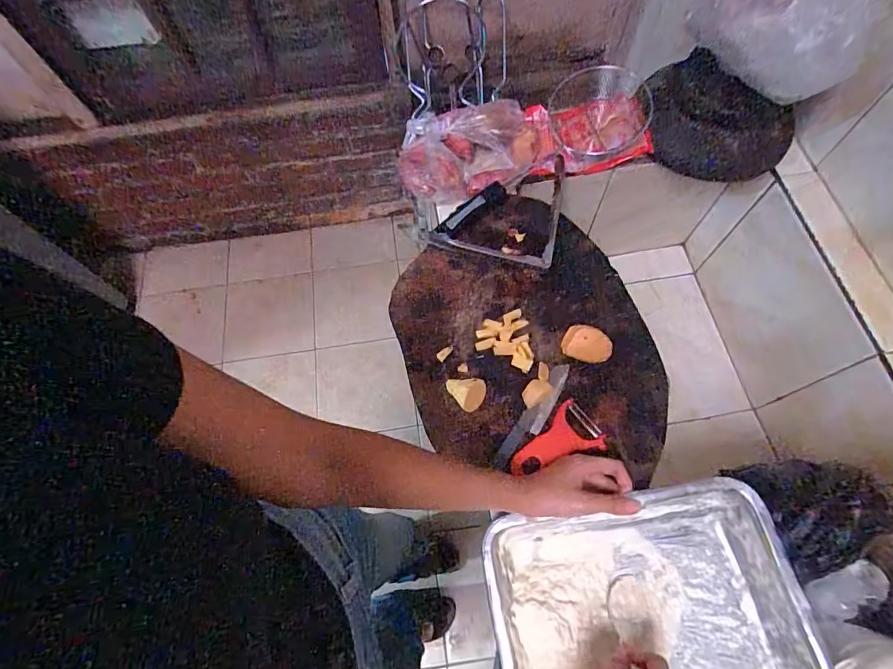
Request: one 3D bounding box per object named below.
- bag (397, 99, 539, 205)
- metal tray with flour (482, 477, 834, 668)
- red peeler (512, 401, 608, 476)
[{"bbox_3d":[0.039,-0.274,0.706,0.219,0.089,0.152,-3,66,1],"label":"bag"},{"bbox_3d":[0.186,0.274,0.444,0.272,0.075,0.213,-9,66,-2],"label":"metal tray with flour"},{"bbox_3d":[0.125,0.129,0.528,0.108,0.010,0.061,-33,69,-12],"label":"red peeler"}]

